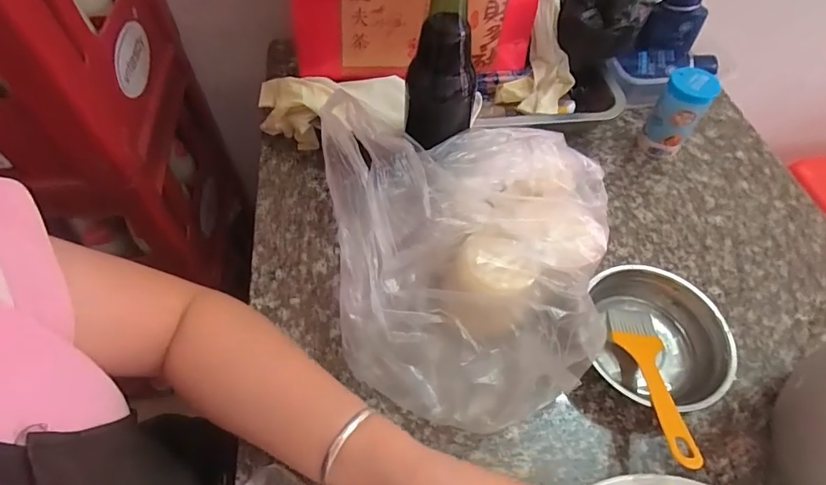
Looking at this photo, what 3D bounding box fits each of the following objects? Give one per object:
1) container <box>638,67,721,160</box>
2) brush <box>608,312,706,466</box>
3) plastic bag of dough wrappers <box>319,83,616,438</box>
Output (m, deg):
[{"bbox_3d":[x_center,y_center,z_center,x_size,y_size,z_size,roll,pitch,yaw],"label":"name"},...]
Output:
[{"bbox_3d":[0.286,-0.139,0.498,0.049,0.088,0.052,31,60,17],"label":"container"},{"bbox_3d":[0.183,0.104,0.346,0.038,0.013,0.143,7,32,2],"label":"brush"},{"bbox_3d":[0.049,0.008,0.377,0.222,0.116,0.249,-7,57,-7],"label":"plastic bag of dough wrappers"}]

